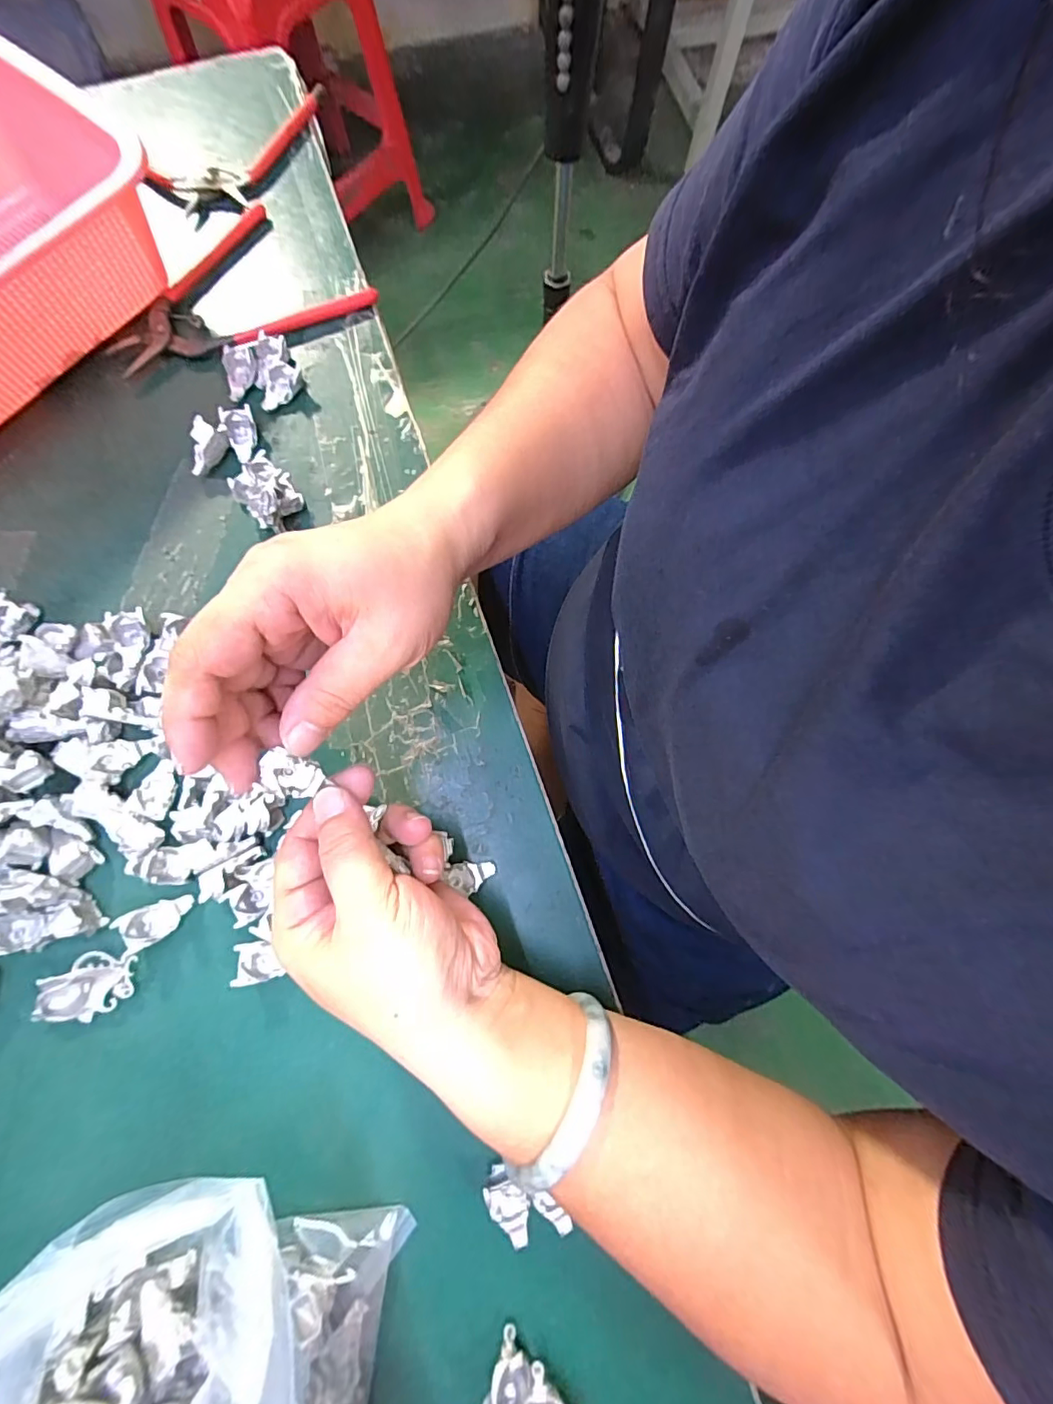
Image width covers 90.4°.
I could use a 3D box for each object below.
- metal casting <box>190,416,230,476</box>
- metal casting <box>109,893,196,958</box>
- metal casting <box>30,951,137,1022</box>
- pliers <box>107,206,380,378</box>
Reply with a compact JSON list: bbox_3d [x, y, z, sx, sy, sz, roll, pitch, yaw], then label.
[{"bbox_3d":[-0.192,-0.151,0.312,0.015,0.018,0.029,22,77,4],"label":"metal casting"},{"bbox_3d":[-0.180,0.106,0.254,0.030,0.013,0.019,-29,78,-8],"label":"metal casting"},{"bbox_3d":[-0.209,0.135,0.247,0.042,0.014,0.028,-14,77,-5],"label":"metal casting"},{"bbox_3d":[-0.199,-0.276,0.348,0.163,0.012,0.111,-29,78,-8],"label":"pliers"}]

